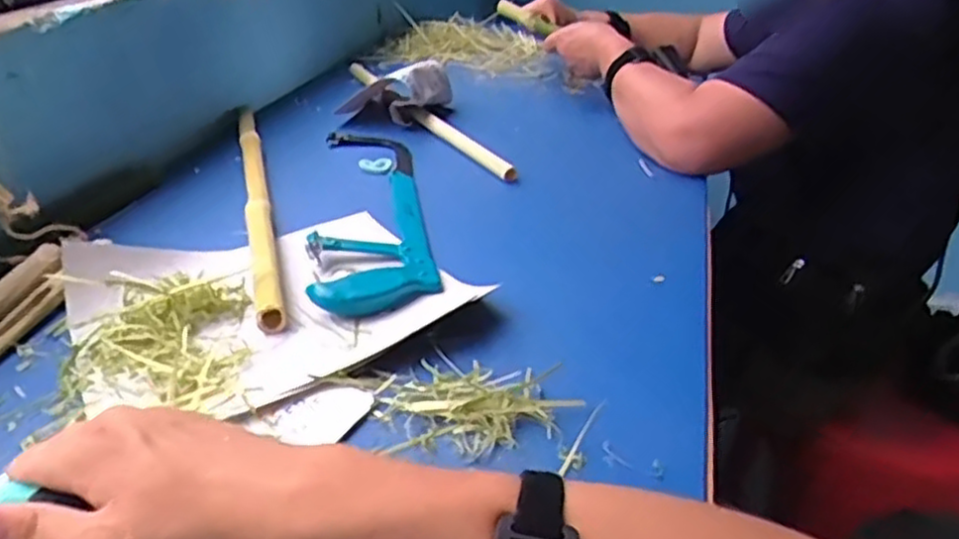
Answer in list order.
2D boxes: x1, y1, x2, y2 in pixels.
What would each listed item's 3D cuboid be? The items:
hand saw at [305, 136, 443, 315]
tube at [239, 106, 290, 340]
[{"bbox_3d":[-0.113,-0.076,0.774,0.110,0.024,0.399,-3,30,-9],"label":"hand saw"},{"bbox_3d":[-0.227,-0.079,0.770,0.024,0.022,0.482,-7,31,-15],"label":"tube"}]

